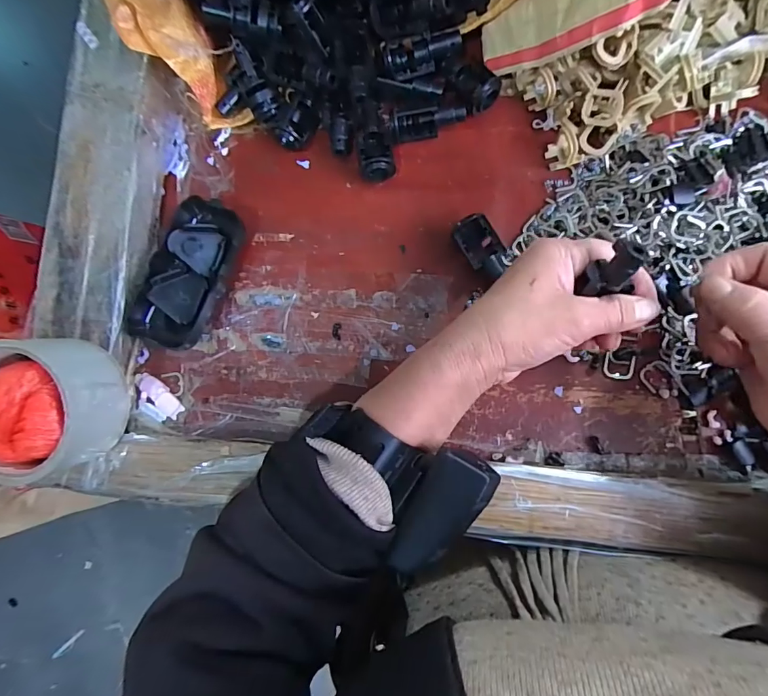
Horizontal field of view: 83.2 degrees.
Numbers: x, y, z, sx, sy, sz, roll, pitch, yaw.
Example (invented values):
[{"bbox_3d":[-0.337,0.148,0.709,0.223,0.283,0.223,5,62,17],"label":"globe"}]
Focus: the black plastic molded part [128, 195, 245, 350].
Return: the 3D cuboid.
[{"bbox_3d":[-0.140,-0.054,0.314,0.051,0.030,0.105,18,87,9],"label":"black plastic molded part"}]

